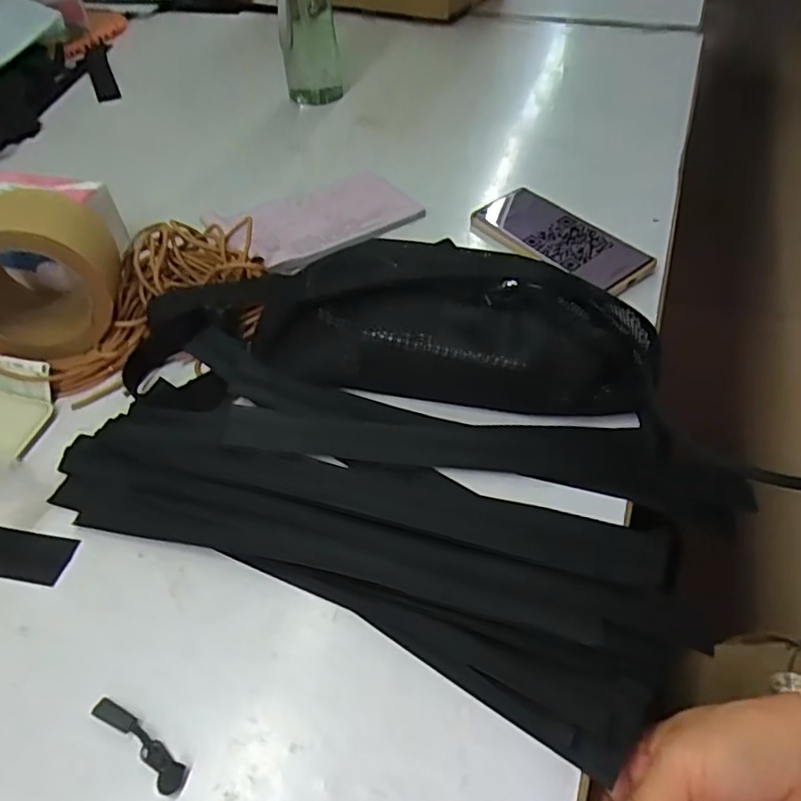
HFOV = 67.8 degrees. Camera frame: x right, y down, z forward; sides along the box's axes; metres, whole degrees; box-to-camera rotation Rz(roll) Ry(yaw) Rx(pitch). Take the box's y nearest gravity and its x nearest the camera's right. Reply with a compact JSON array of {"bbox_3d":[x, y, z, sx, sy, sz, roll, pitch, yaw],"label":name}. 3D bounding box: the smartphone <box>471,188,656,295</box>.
[{"bbox_3d":[0.144,-0.152,0.554,0.074,0.015,0.170,-33,56,-24],"label":"smartphone"}]

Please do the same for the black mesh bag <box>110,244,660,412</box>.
[{"bbox_3d":[-0.008,-0.065,0.437,0.386,0.083,0.102,5,50,6],"label":"black mesh bag"}]

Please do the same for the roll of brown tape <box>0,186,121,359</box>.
[{"bbox_3d":[-0.275,-0.092,0.454,0.103,0.104,0.085,-13,50,-9],"label":"roll of brown tape"}]

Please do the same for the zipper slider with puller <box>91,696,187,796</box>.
[{"bbox_3d":[-0.129,0.168,0.294,0.061,0.008,0.013,28,56,23],"label":"zipper slider with puller"}]

